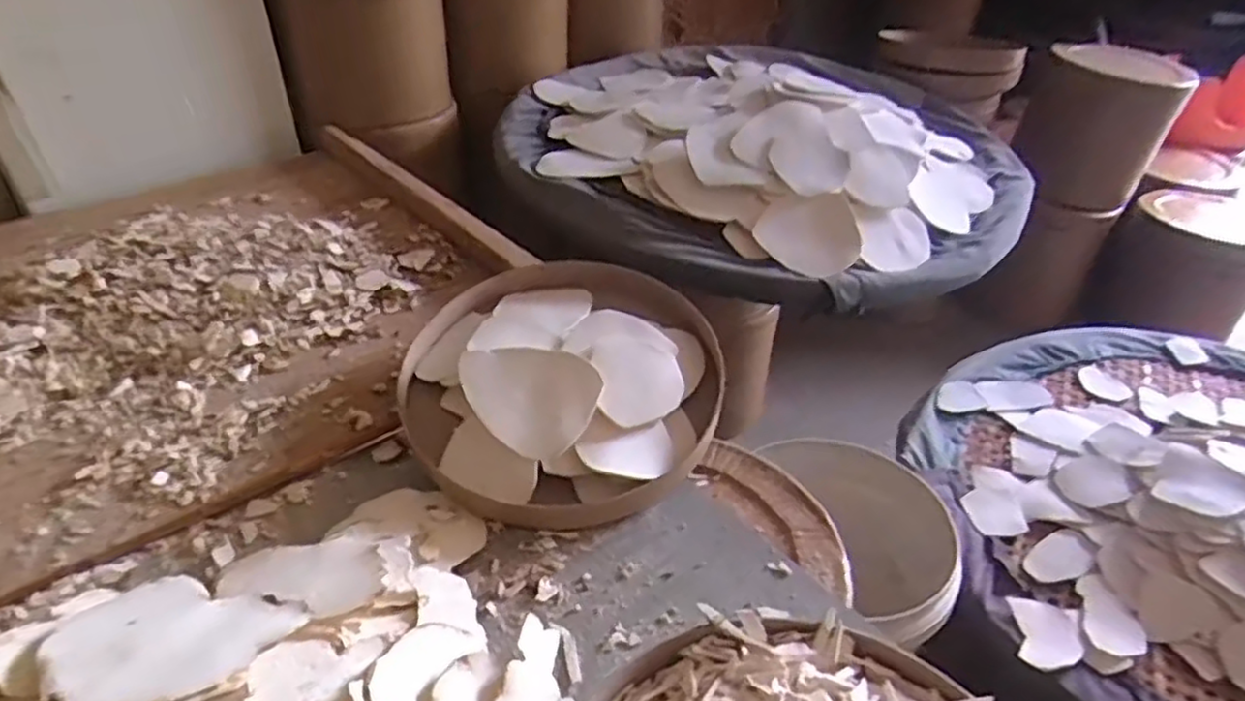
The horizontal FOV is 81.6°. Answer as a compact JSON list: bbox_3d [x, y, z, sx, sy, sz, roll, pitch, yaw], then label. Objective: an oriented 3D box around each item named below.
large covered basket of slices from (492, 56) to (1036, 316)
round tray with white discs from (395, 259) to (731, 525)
[{"bbox_3d":[0.224,-0.371,1.234,0.871,0.164,0.757,23,42,25],"label":"large covered basket of slices"},{"bbox_3d":[-0.056,0.026,0.695,0.295,0.084,0.268,-5,37,-8],"label":"round tray with white discs"}]

